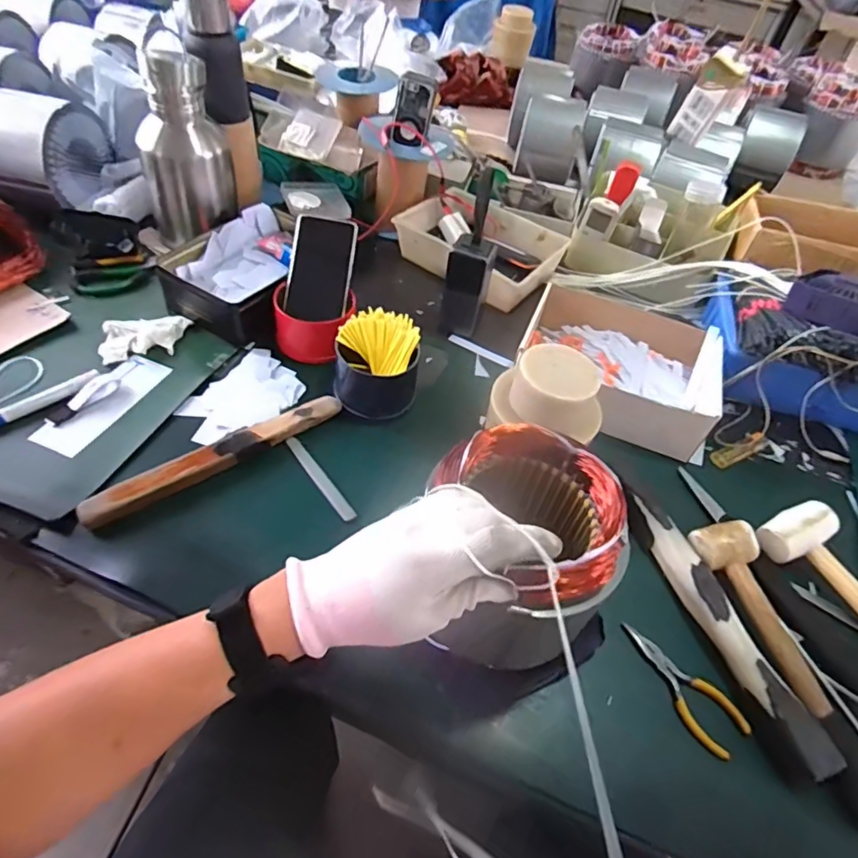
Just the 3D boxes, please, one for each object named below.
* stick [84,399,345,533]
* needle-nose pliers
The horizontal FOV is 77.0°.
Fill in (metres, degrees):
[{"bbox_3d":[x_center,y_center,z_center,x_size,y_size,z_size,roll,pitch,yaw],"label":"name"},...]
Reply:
[{"bbox_3d":[-0.216,0.023,0.566,0.271,0.027,0.030,-29,60,-26],"label":"stick"},{"bbox_3d":[0.223,0.225,0.480,0.045,0.007,0.119,-27,59,-25],"label":"needle-nose pliers"}]

